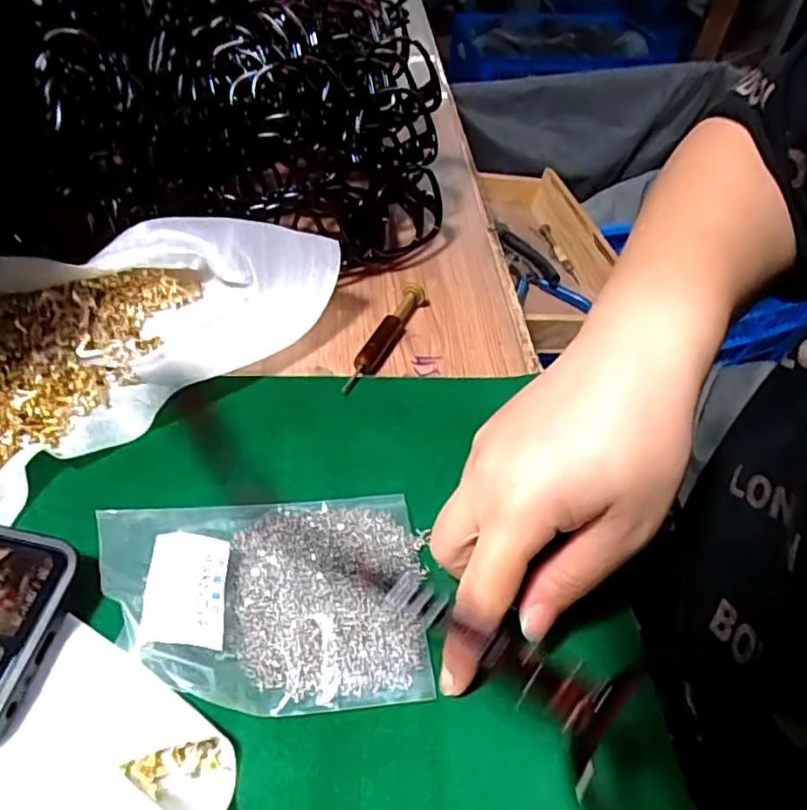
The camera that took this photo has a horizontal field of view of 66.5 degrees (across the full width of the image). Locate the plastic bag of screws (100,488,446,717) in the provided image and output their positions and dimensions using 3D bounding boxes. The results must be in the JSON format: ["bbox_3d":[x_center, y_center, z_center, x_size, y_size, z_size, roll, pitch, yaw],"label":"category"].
[{"bbox_3d":[-0.057,0.075,0.251,0.128,0.024,0.091,-3,48,-8],"label":"plastic bag of screws"}]

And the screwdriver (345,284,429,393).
[{"bbox_3d":[-0.011,-0.041,0.373,0.014,0.012,0.099,21,49,14],"label":"screwdriver"}]

